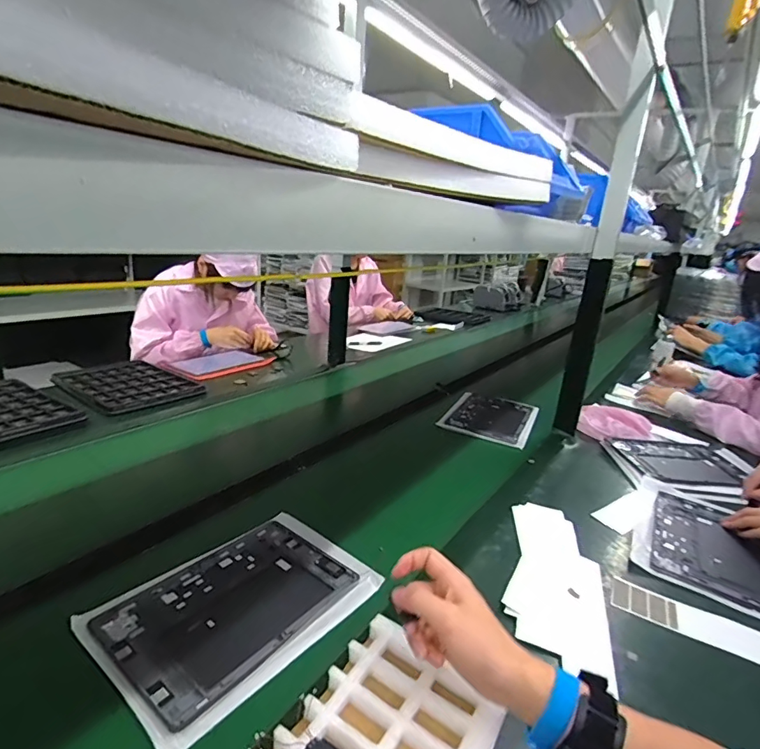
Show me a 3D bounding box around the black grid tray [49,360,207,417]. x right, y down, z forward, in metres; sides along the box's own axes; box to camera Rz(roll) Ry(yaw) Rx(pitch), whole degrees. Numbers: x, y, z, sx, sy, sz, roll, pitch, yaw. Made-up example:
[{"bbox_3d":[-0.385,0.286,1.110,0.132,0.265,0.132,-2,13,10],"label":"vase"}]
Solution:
[{"bbox_3d":[-0.632,0.024,1.178,0.351,0.029,0.247,19,22,36],"label":"black grid tray"}]

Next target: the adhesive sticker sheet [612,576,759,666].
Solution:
[{"bbox_3d":[0.405,0.312,0.589,0.210,0.008,0.061,15,23,27],"label":"adhesive sticker sheet"}]

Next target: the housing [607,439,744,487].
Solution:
[{"bbox_3d":[0.648,0.184,1.015,0.247,0.020,0.190,1,17,-8],"label":"housing"}]

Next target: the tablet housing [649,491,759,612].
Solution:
[{"bbox_3d":[0.522,0.268,0.742,0.165,0.018,0.243,13,20,30],"label":"tablet housing"}]

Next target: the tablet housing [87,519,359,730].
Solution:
[{"bbox_3d":[-0.170,0.263,0.559,0.173,0.013,0.253,19,22,35],"label":"tablet housing"}]

